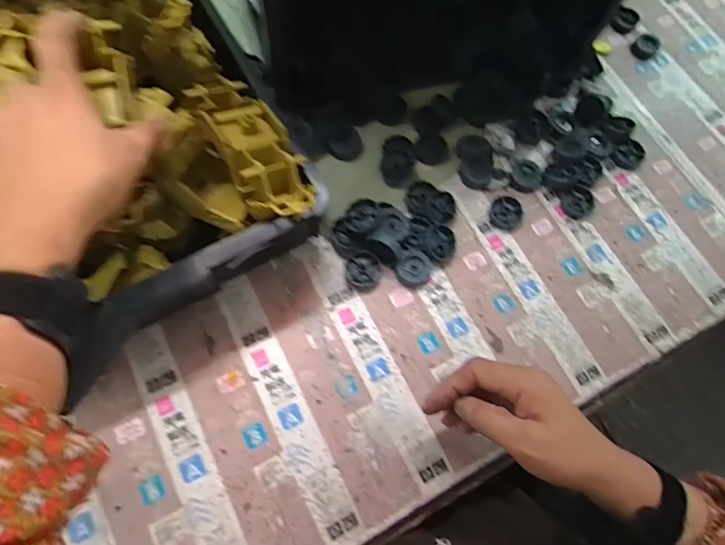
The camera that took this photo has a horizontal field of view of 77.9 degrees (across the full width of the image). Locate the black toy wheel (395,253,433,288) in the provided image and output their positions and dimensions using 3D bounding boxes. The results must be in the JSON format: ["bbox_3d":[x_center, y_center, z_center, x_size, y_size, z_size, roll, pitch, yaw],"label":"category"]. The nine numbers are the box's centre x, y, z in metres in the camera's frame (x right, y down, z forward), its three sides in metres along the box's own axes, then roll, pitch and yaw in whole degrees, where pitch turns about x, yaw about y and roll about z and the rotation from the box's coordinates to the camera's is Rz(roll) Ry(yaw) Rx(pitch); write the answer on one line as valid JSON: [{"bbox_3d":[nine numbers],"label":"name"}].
[{"bbox_3d":[0.055,-0.002,0.478,0.036,0.016,0.031,-23,75,-12],"label":"black toy wheel"}]

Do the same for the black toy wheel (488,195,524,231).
[{"bbox_3d":[0.165,-0.068,0.514,0.037,0.011,0.037,2,71,-5],"label":"black toy wheel"}]

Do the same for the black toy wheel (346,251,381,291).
[{"bbox_3d":[0.001,-0.001,0.476,0.035,0.012,0.039,1,71,-5],"label":"black toy wheel"}]

